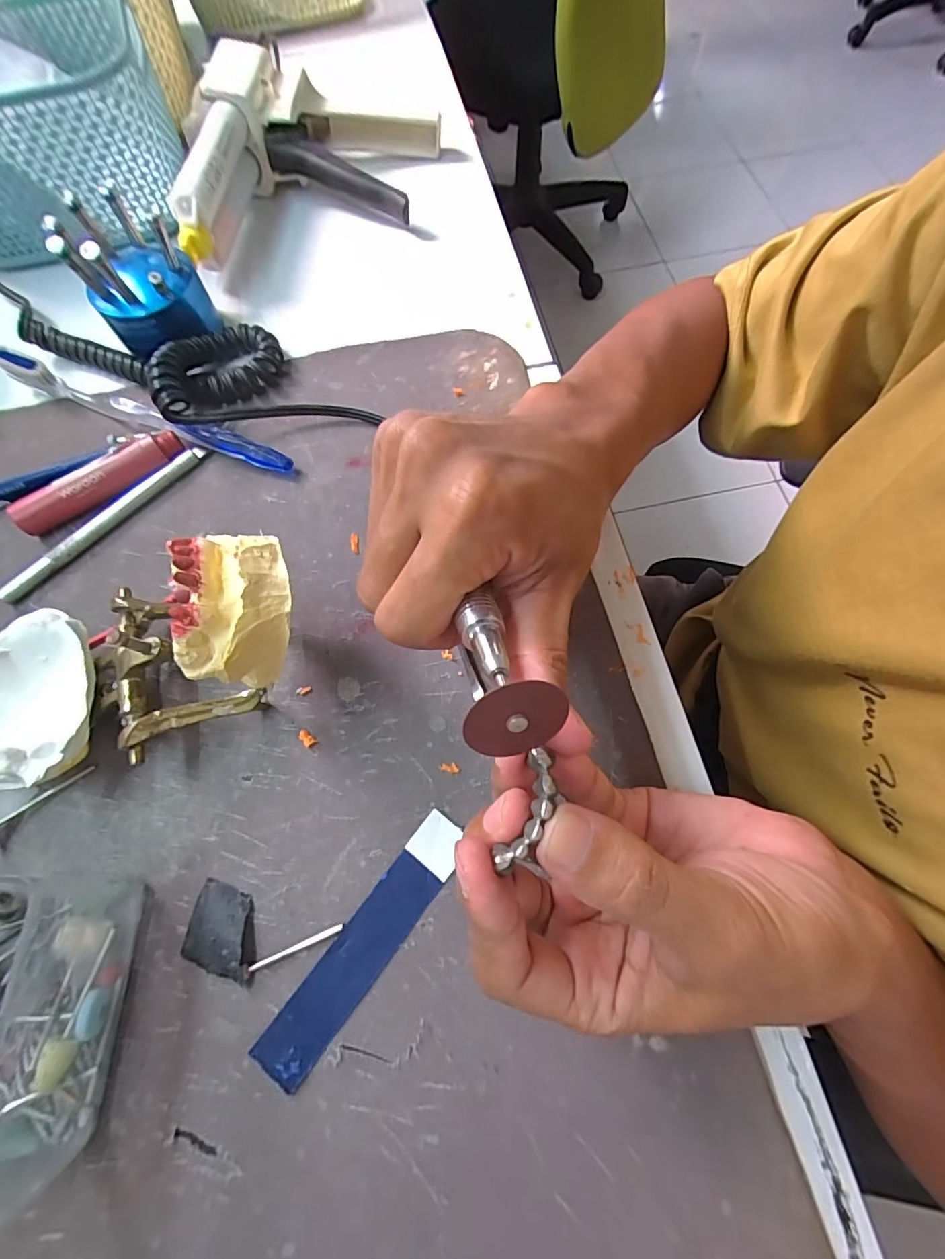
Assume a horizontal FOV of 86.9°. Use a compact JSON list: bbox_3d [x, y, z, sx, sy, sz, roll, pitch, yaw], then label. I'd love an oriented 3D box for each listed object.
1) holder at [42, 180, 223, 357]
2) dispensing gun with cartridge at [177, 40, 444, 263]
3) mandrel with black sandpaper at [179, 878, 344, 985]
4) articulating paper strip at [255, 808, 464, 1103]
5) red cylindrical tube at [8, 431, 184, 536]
[{"bbox_3d":[-0.186,-0.197,0.277,0.057,0.062,0.053,-30,72,-10],"label":"holder"},{"bbox_3d":[-0.100,-0.307,0.327,0.156,0.056,0.170,-3,69,0],"label":"dispensing gun with cartridge"},{"bbox_3d":[-0.082,0.118,0.188,0.056,0.007,0.028,13,70,6],"label":"mandrel with black sandpaper"},{"bbox_3d":[-0.039,0.117,0.189,0.021,0.004,0.102,35,74,13],"label":"articulating paper strip"},{"bbox_3d":[-0.193,-0.077,0.260,0.087,0.018,0.014,-33,72,-11],"label":"red cylindrical tube"}]

